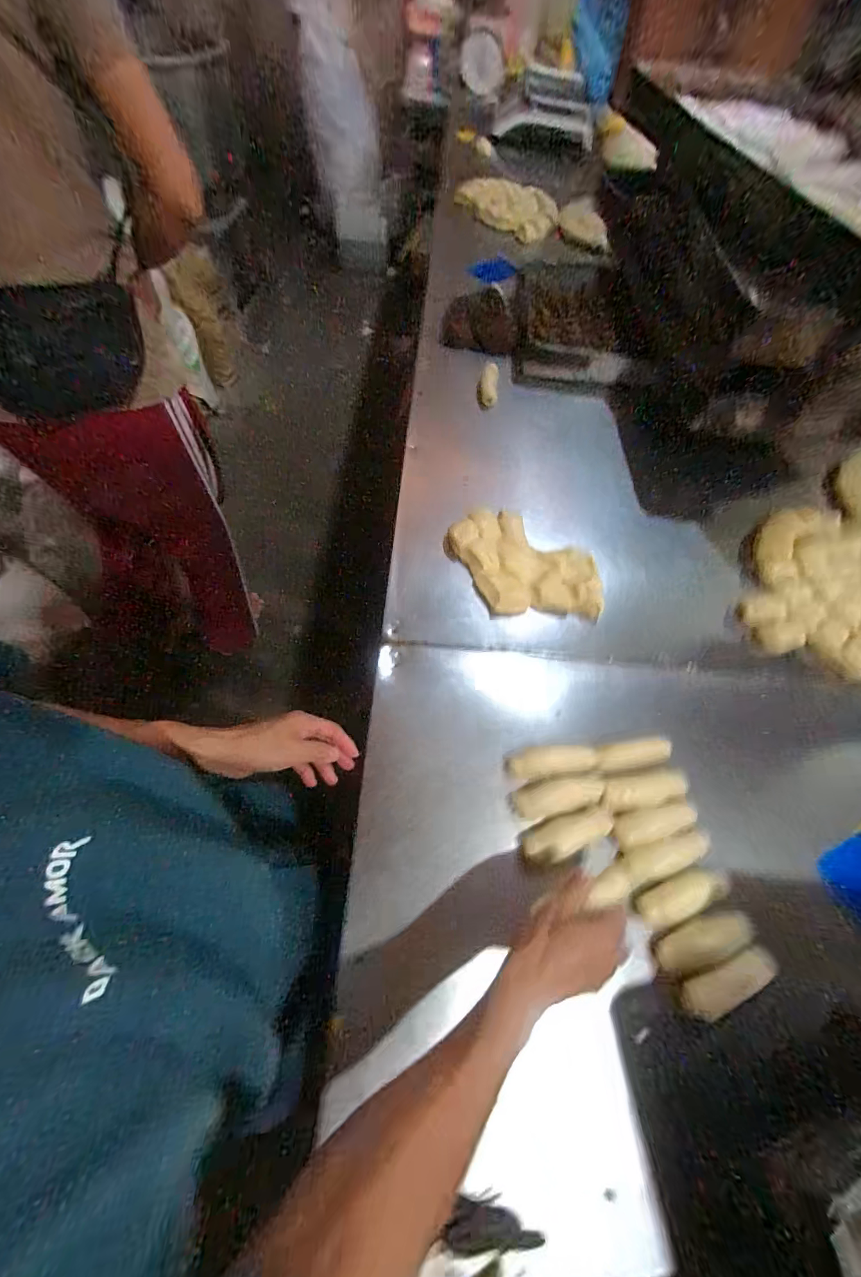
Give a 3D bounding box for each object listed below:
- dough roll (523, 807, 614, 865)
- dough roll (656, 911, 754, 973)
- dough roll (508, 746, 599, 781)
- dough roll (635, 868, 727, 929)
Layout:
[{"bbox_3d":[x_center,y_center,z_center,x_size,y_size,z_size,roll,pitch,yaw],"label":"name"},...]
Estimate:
[{"bbox_3d":[0.160,0.226,0.510,0.106,0.021,0.039,-19,65,-12],"label":"dough roll"},{"bbox_3d":[0.297,0.322,0.472,0.113,0.019,0.038,-16,65,-10],"label":"dough roll"},{"bbox_3d":[0.153,0.154,0.551,0.105,0.022,0.035,-5,63,-5],"label":"dough roll"},{"bbox_3d":[0.280,0.287,0.490,0.100,0.020,0.036,-20,66,-12],"label":"dough roll"}]

